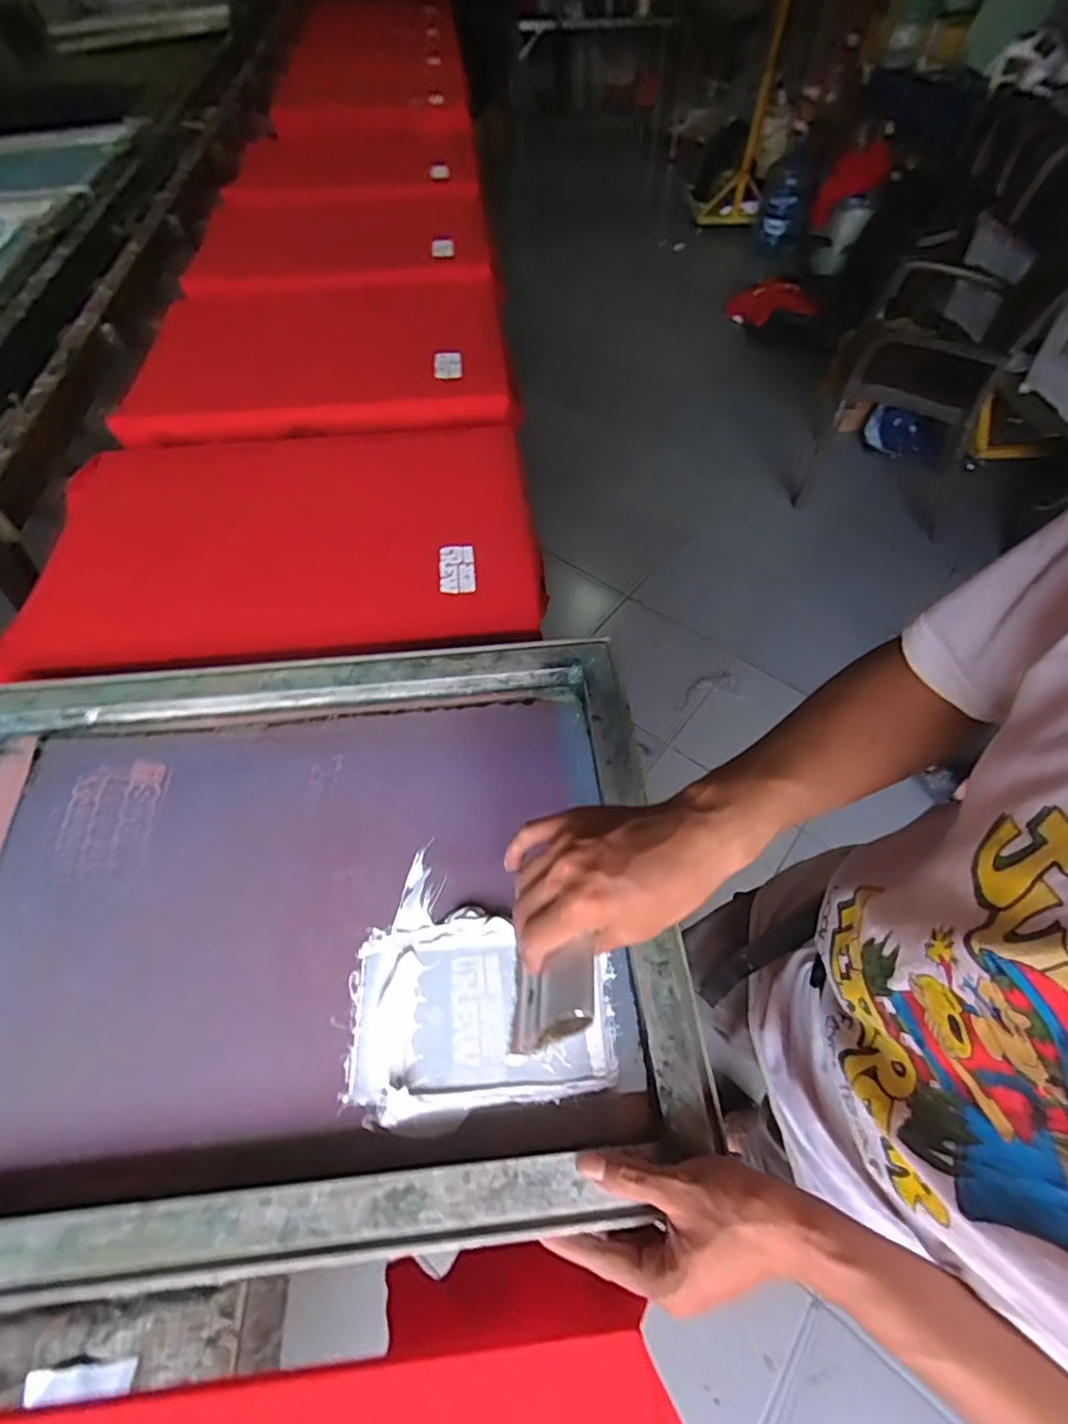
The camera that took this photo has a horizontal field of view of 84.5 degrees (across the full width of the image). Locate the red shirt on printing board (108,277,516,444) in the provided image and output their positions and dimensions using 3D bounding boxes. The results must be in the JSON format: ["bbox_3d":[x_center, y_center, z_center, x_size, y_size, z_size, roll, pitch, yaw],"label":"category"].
[{"bbox_3d":[-0.392,-0.655,1.064,0.679,0.061,0.486,-6,56,1],"label":"red shirt on printing board"}]

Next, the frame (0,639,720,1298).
[{"bbox_3d":[-0.226,0.154,0.500,0.653,0.049,0.467,-4,58,-4],"label":"frame"}]

